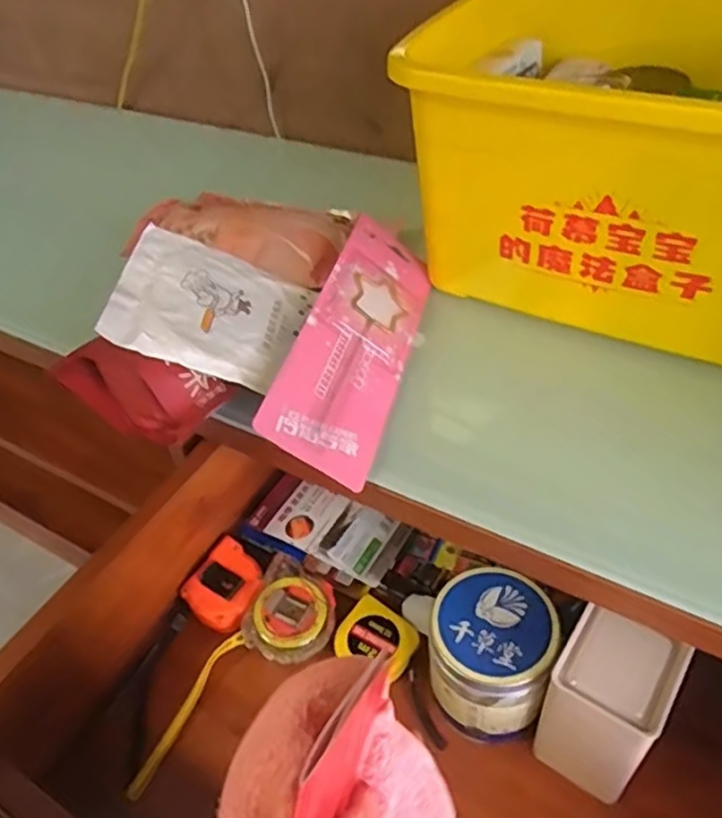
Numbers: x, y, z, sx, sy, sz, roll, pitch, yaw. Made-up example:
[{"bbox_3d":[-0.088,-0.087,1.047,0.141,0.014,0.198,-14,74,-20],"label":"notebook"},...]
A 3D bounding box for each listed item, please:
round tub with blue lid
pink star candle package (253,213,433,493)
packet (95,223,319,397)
[{"bbox_3d":[0.089,0.175,0.476,0.077,0.106,0.083,-3,44,3],"label":"round tub with blue lid"},{"bbox_3d":[0.000,-0.055,0.506,0.081,0.010,0.248,34,48,-14],"label":"pink star candle package"},{"bbox_3d":[-0.103,-0.070,0.481,0.125,0.009,0.118,18,47,-12],"label":"packet"}]

